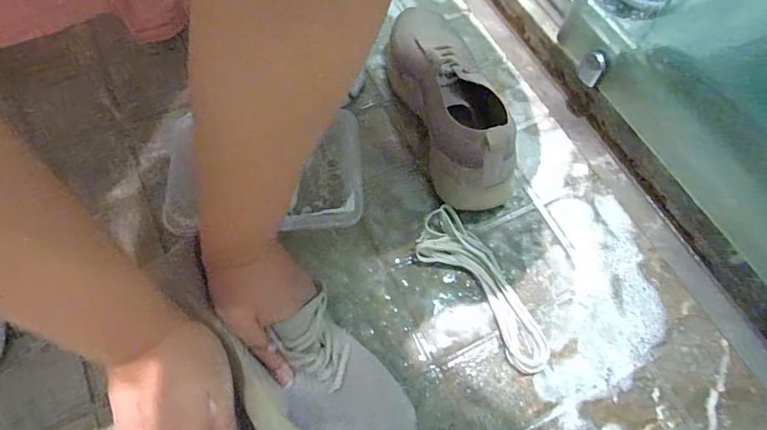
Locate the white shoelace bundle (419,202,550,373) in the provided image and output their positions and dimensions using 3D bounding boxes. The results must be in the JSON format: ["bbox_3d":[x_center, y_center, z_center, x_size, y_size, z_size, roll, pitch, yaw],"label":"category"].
[{"bbox_3d":[0.096,0.069,0.481,0.056,0.017,0.174,-33,70,-18],"label":"white shoelace bundle"}]

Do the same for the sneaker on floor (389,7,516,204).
[{"bbox_3d":[0.064,-0.131,0.528,0.087,0.105,0.253,-10,65,-8],"label":"sneaker on floor"}]

